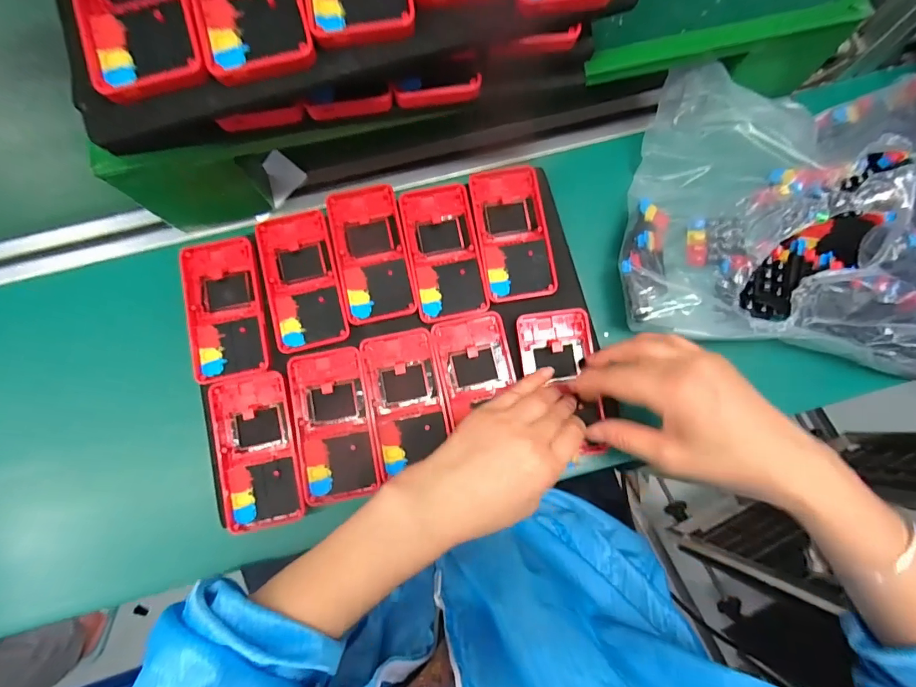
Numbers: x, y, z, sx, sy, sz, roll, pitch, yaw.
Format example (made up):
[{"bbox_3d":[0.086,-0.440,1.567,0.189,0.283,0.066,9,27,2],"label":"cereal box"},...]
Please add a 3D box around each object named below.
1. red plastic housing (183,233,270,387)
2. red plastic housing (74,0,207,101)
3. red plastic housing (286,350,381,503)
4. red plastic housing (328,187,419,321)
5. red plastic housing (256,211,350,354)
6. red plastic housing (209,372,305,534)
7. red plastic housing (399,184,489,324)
[{"bbox_3d":[-0.201,-0.032,0.390,0.064,0.019,0.125,-10,80,-3],"label":"red plastic housing"},{"bbox_3d":[-0.197,-0.217,0.269,0.062,0.017,0.142,-16,80,-4],"label":"red plastic housing"},{"bbox_3d":[-0.103,0.067,0.375,0.062,0.019,0.124,-11,80,-3],"label":"red plastic housing"},{"bbox_3d":[-0.077,-0.082,0.395,0.060,0.008,0.125,-12,80,-3],"label":"red plastic housing"},{"bbox_3d":[-0.137,-0.058,0.390,0.061,0.009,0.125,-13,80,-3],"label":"red plastic housing"},{"bbox_3d":[-0.164,0.087,0.363,0.061,0.008,0.122,-11,80,-3],"label":"red plastic housing"},{"bbox_3d":[-0.013,-0.084,0.399,0.062,0.011,0.125,-10,80,-3],"label":"red plastic housing"}]

